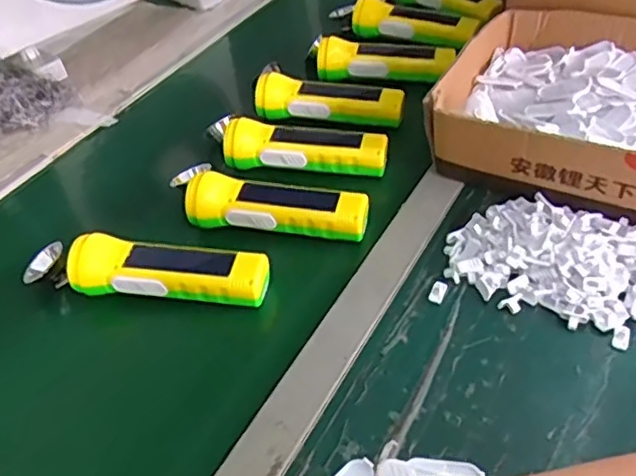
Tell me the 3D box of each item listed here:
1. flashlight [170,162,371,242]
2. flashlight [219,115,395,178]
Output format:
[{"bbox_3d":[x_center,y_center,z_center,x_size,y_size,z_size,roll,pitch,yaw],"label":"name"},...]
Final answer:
[{"bbox_3d":[-0.040,-0.029,0.587,0.175,0.044,0.046,3,43,11],"label":"flashlight"},{"bbox_3d":[-0.013,-0.097,0.654,0.168,0.043,0.050,5,44,14],"label":"flashlight"}]

